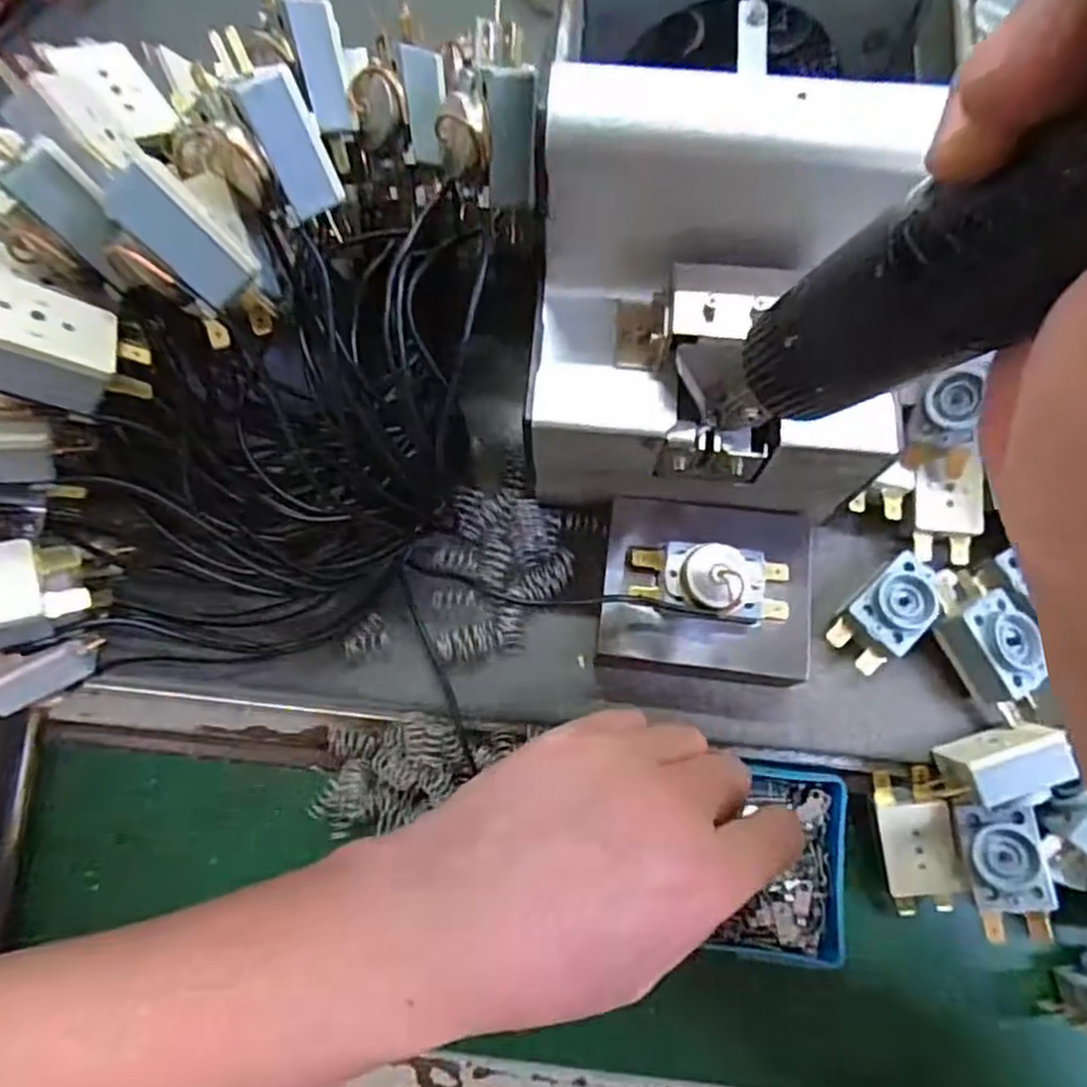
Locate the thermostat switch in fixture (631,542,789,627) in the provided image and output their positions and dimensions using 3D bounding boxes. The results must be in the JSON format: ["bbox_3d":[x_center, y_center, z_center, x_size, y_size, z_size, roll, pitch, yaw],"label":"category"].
[{"bbox_3d":[0.065,0.016,0.277,0.059,0.020,0.028,6,74,2],"label":"thermostat switch in fixture"}]

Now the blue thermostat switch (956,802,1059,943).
[{"bbox_3d":[0.175,0.124,0.276,0.027,0.018,0.047,-14,74,18],"label":"blue thermostat switch"}]

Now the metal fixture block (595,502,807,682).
[{"bbox_3d":[0.064,0.020,0.295,0.080,0.025,0.069,6,74,2],"label":"metal fixture block"}]

